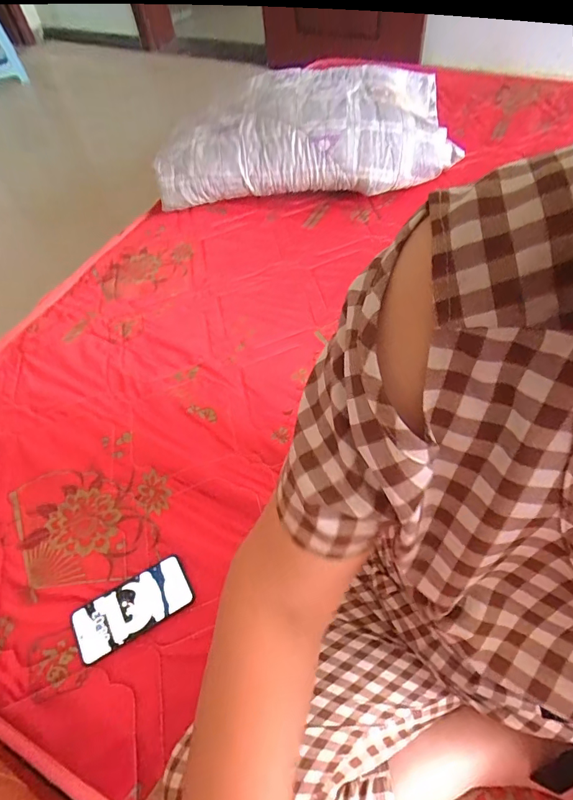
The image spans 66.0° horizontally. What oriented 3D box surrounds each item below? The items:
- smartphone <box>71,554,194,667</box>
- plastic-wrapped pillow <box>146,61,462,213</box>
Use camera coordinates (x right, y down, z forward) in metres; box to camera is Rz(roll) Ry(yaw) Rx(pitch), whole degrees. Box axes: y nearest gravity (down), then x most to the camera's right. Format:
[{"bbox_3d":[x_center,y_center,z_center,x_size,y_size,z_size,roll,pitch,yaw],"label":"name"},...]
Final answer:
[{"bbox_3d":[-0.216,0.288,0.613,0.163,0.009,0.076,-27,59,-13],"label":"smartphone"},{"bbox_3d":[0.047,-0.669,1.087,0.697,0.153,0.374,-3,57,3],"label":"plastic-wrapped pillow"}]

